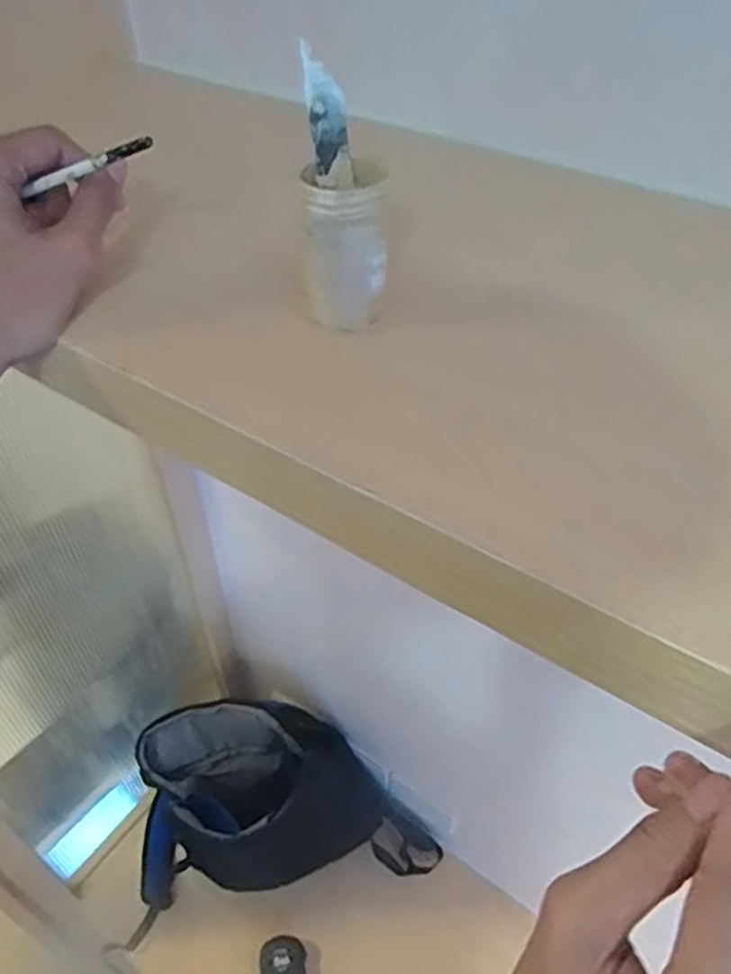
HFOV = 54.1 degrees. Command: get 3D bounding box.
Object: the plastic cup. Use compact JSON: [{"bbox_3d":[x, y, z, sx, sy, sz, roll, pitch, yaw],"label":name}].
[{"bbox_3d":[-0.009,-0.108,0.320,0.036,0.064,0.035,0,44,0],"label":"plastic cup"}]

